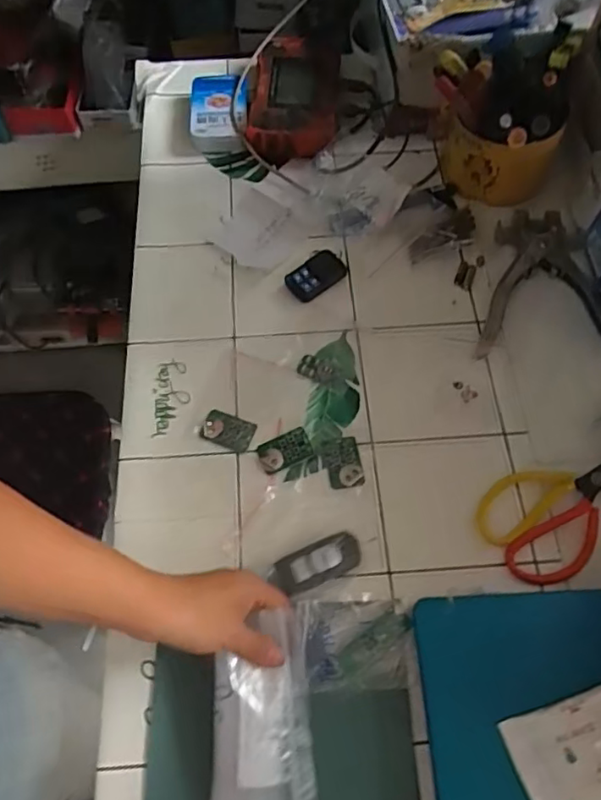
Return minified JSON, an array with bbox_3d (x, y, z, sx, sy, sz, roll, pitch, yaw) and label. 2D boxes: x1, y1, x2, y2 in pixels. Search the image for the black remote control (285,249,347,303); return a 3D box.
[{"bbox_3d":[0.016,-0.126,0.597,0.060,0.014,0.036,-36,68,-15],"label":"black remote control"}]

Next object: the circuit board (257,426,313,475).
[{"bbox_3d":[-0.013,0.044,0.520,0.045,0.007,0.029,-21,65,-9],"label":"circuit board"}]

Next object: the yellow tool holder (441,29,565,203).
[{"bbox_3d":[0.214,-0.281,0.599,0.095,0.124,0.116,27,67,14],"label":"yellow tool holder"}]

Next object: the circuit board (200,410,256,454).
[{"bbox_3d":[-0.065,0.028,0.532,0.045,0.004,0.030,18,66,10],"label":"circuit board"}]

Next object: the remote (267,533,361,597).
[{"bbox_3d":[0.012,0.130,0.471,0.071,0.012,0.029,-21,65,-9],"label":"remote"}]

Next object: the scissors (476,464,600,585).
[{"bbox_3d":[0.224,0.077,0.497,0.160,0.023,0.086,-37,69,-16],"label":"scissors"}]

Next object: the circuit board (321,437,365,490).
[{"bbox_3d":[0.036,0.055,0.519,0.032,0.007,0.045,-10,64,-3],"label":"circuit board"}]

